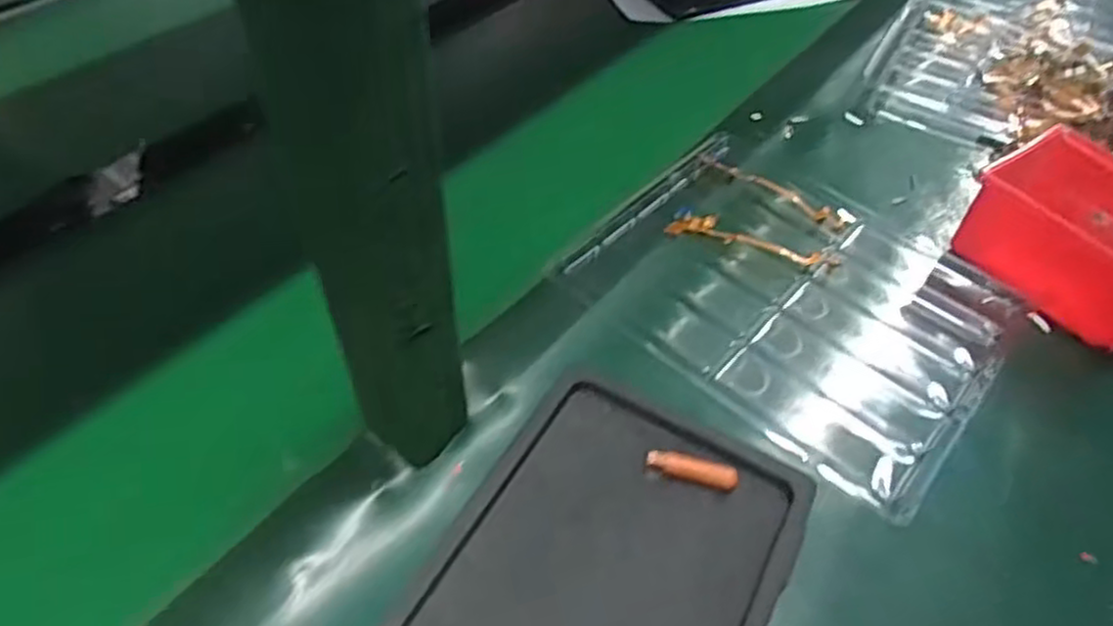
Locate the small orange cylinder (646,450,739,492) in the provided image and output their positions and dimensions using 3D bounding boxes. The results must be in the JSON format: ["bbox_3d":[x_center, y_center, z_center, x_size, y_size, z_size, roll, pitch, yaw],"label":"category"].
[{"bbox_3d":[0.076,0.086,0.409,0.049,0.009,0.015,14,50,10],"label":"small orange cylinder"}]

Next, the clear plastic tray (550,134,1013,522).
[{"bbox_3d":[0.164,-0.016,0.520,0.264,0.020,0.223,33,55,24],"label":"clear plastic tray"}]

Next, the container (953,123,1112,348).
[{"bbox_3d":[0.376,-0.056,0.525,0.107,0.073,0.139,-28,55,-24],"label":"container"}]

